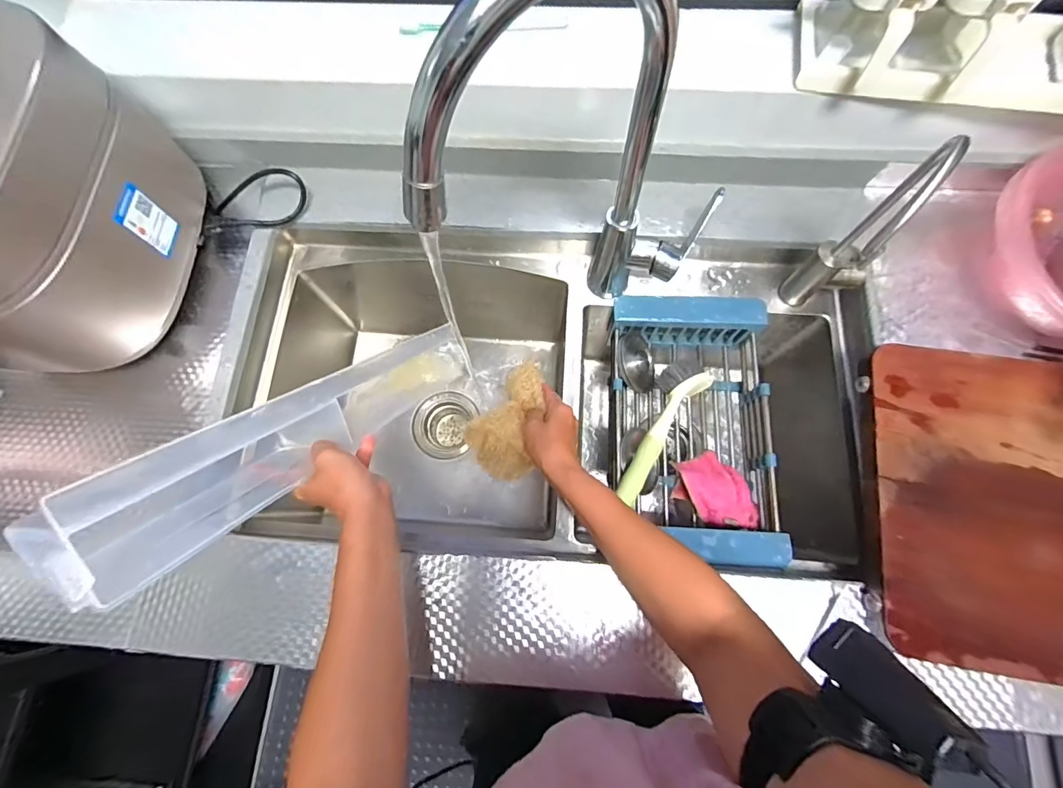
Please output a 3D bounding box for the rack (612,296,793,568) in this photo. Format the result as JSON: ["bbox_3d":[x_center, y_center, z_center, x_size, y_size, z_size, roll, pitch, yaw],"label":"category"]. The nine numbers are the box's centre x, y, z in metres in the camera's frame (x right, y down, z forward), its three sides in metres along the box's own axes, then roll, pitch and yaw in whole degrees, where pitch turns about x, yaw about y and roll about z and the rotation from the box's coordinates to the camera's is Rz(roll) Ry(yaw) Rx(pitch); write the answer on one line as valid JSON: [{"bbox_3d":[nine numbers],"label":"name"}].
[{"bbox_3d":[0.202,0.037,0.588,0.188,0.097,0.332,2,74,3],"label":"rack"}]

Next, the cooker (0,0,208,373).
[{"bbox_3d":[-0.515,-0.177,0.463,0.222,0.231,0.269,8,75,4],"label":"cooker"}]

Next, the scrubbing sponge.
[{"bbox_3d":[-0.023,0.018,0.537,0.073,0.053,0.158,13,52,6],"label":"scrubbing sponge"}]

